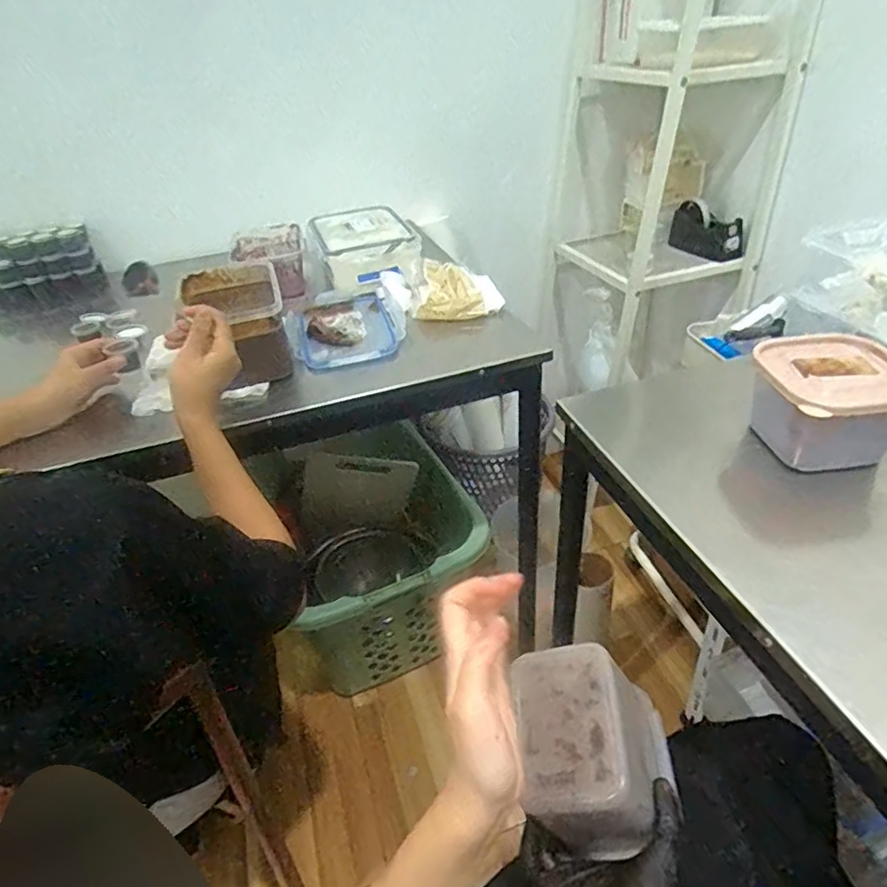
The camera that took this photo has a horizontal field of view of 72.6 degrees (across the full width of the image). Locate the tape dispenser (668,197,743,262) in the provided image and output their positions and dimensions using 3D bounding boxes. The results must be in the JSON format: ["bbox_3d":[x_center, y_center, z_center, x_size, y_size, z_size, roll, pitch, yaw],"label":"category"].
[{"bbox_3d":[0.545,-0.435,1.247,0.054,0.094,0.176,-16,38,-14],"label":"tape dispenser"}]

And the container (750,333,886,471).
[{"bbox_3d":[0.361,-0.039,0.573,0.116,0.082,0.120,-5,37,0],"label":"container"}]

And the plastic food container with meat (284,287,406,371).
[{"bbox_3d":[-0.138,-0.163,0.866,0.156,0.036,0.213,-15,38,-13],"label":"plastic food container with meat"}]

